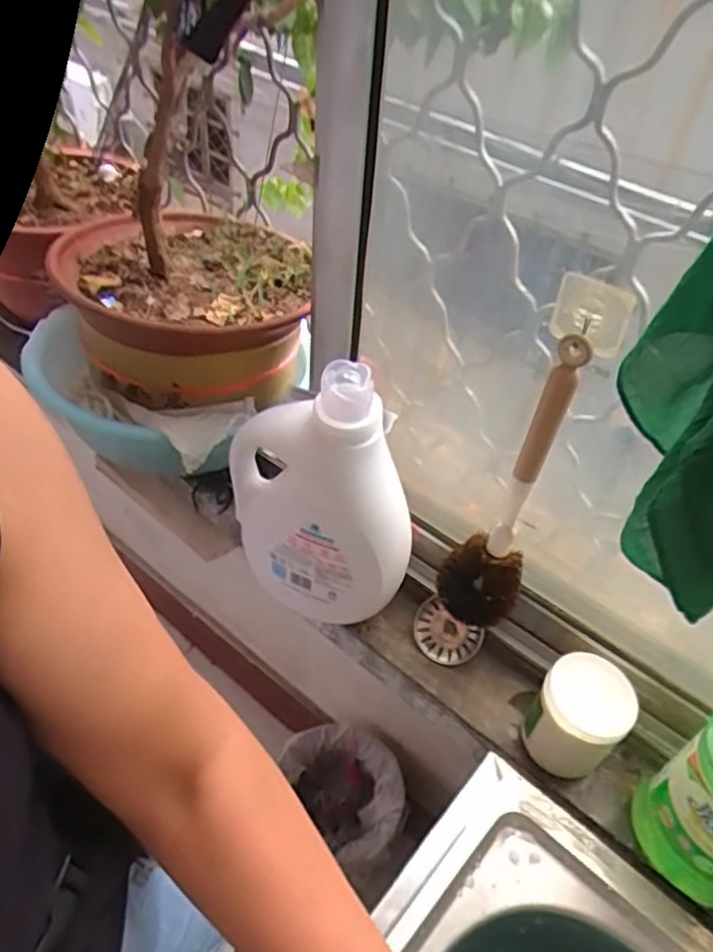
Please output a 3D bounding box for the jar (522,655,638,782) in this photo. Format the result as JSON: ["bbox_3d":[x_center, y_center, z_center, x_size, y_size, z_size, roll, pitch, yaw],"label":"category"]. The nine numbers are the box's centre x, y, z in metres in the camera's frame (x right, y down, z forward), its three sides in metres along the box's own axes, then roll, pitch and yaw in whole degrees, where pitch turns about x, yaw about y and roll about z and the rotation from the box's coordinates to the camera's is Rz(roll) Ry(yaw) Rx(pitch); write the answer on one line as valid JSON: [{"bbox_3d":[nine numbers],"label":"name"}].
[{"bbox_3d":[0.209,0.233,0.645,0.078,0.106,0.077,4,46,-4],"label":"jar"}]

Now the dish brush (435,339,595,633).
[{"bbox_3d":[0.136,0.022,0.598,0.077,0.316,0.054,19,46,11],"label":"dish brush"}]

